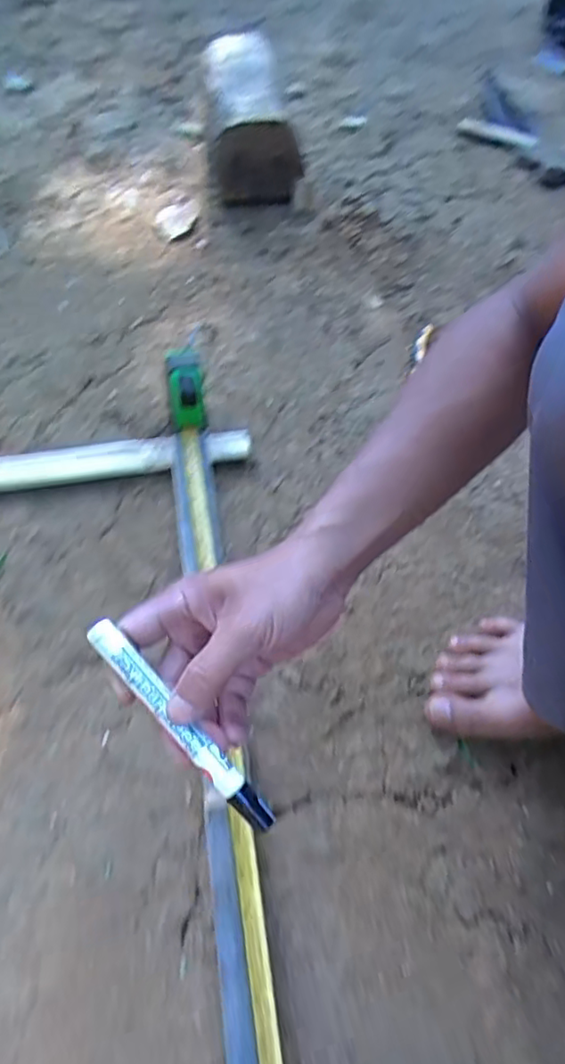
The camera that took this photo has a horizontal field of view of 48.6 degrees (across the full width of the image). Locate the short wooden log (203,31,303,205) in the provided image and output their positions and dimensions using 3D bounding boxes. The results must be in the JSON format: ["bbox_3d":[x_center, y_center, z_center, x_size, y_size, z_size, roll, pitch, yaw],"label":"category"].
[{"bbox_3d":[-0.051,-0.598,0.907,0.122,0.115,0.275,-6,60,-8],"label":"short wooden log"}]

